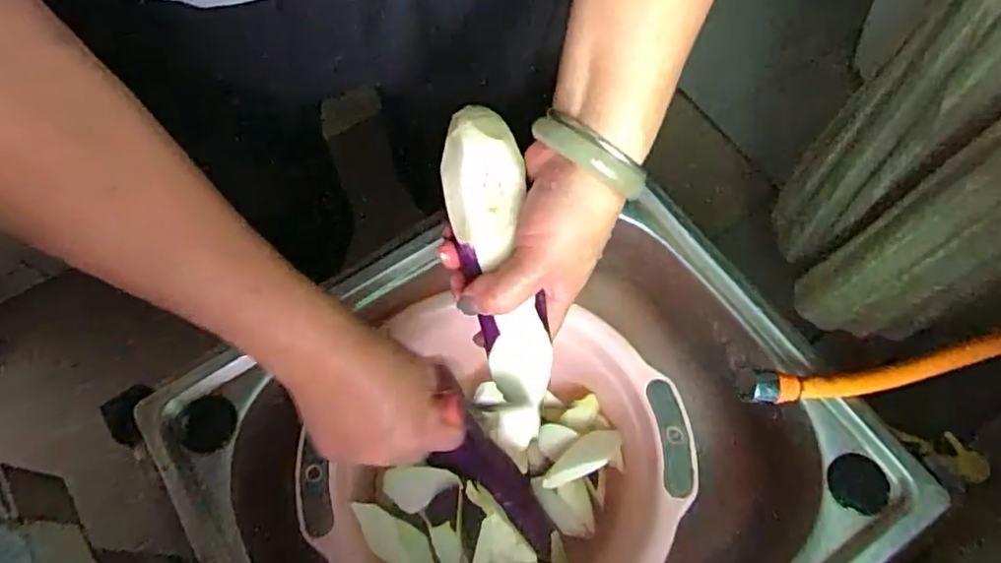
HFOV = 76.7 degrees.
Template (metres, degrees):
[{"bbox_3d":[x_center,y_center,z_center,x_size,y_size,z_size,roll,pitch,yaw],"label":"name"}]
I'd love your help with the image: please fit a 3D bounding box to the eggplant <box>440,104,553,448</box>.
[{"bbox_3d":[0.000,0.001,0.374,0.043,0.046,0.198,-11,104,-7],"label":"eggplant"}]

